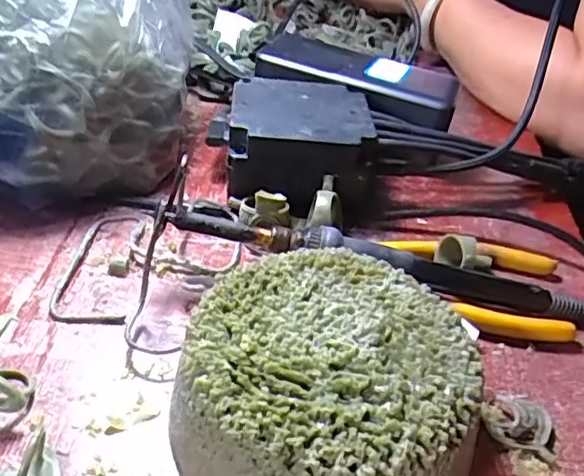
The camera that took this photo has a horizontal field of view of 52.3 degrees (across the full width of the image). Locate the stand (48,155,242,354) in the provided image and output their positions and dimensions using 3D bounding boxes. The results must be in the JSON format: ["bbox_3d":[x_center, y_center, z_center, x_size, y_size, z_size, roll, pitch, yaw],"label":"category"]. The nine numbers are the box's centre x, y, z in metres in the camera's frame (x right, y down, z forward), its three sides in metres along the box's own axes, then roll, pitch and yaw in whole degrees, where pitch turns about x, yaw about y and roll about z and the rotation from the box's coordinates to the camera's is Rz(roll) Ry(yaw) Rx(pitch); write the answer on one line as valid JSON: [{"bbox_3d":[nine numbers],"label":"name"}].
[{"bbox_3d":[-0.070,0.002,0.274,0.078,0.038,0.092,16,37,11],"label":"stand"}]

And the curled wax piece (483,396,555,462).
[{"bbox_3d":[0.089,0.071,0.232,0.025,0.008,0.025,15,37,10],"label":"curled wax piece"}]

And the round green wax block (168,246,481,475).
[{"bbox_3d":[0.012,0.053,0.212,0.094,0.046,0.099,5,37,-4],"label":"round green wax block"}]

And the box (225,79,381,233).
[{"bbox_3d":[0.004,-0.054,0.341,0.076,0.041,0.081,4,37,-5],"label":"box"}]

